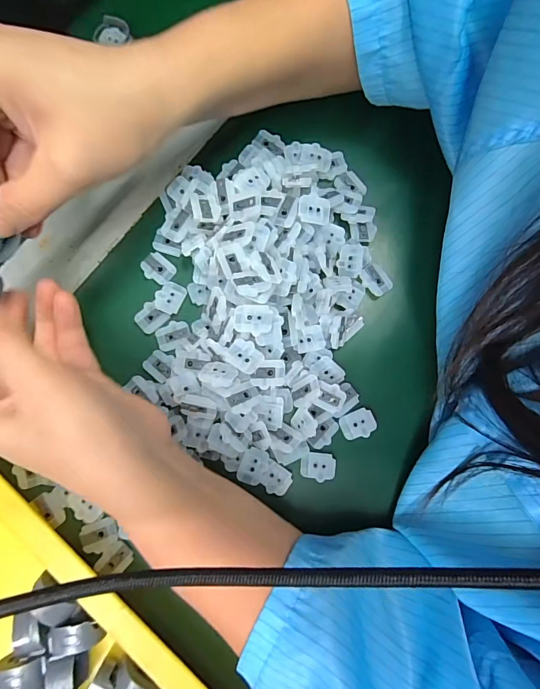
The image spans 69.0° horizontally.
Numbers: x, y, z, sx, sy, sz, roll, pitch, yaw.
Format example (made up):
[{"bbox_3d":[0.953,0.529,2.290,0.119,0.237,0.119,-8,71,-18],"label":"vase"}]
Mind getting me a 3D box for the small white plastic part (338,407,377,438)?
[{"bbox_3d":[0.057,0.051,0.251,0.022,0.004,0.017,-24,84,-5],"label":"small white plastic part"}]

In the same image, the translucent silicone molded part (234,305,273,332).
[{"bbox_3d":[-0.009,-0.014,0.221,0.021,0.005,0.016,4,82,-1],"label":"translucent silicone molded part"}]

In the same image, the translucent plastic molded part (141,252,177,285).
[{"bbox_3d":[-0.075,-0.051,0.261,0.022,0.004,0.017,39,82,3],"label":"translucent plastic molded part"}]

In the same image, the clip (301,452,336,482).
[{"bbox_3d":[0.031,0.077,0.248,0.021,0.004,0.017,6,82,-1],"label":"clip"}]

